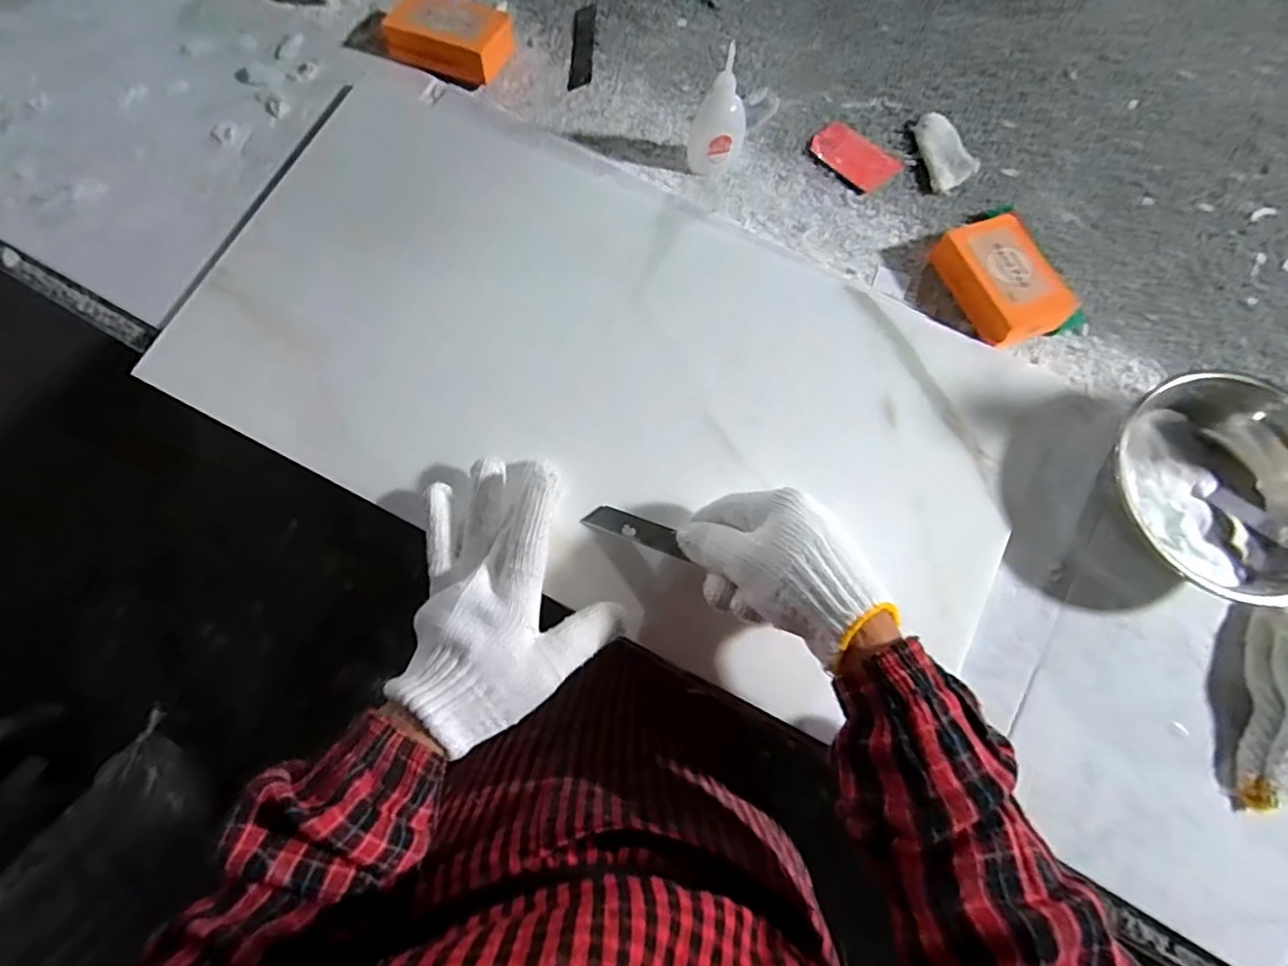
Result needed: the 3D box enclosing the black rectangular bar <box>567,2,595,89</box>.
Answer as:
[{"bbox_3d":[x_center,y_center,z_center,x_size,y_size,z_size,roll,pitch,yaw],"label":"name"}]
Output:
[{"bbox_3d":[-0.055,-0.390,0.539,0.020,0.004,0.096,3,74,-1],"label":"black rectangular bar"}]

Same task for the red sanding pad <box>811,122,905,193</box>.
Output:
[{"bbox_3d":[0.179,-0.277,0.509,0.072,0.007,0.047,41,77,9],"label":"red sanding pad"}]

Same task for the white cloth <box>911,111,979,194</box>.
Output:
[{"bbox_3d":[0.254,-0.278,0.507,0.041,0.012,0.073,-8,75,-4],"label":"white cloth"}]

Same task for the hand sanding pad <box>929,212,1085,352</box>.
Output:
[{"bbox_3d":[0.272,-0.153,0.459,0.073,0.036,0.097,-19,76,-7],"label":"hand sanding pad"}]

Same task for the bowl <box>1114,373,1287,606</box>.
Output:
[{"bbox_3d":[0.378,0.003,0.402,0.138,0.062,0.145,-28,77,-9],"label":"bowl"}]

